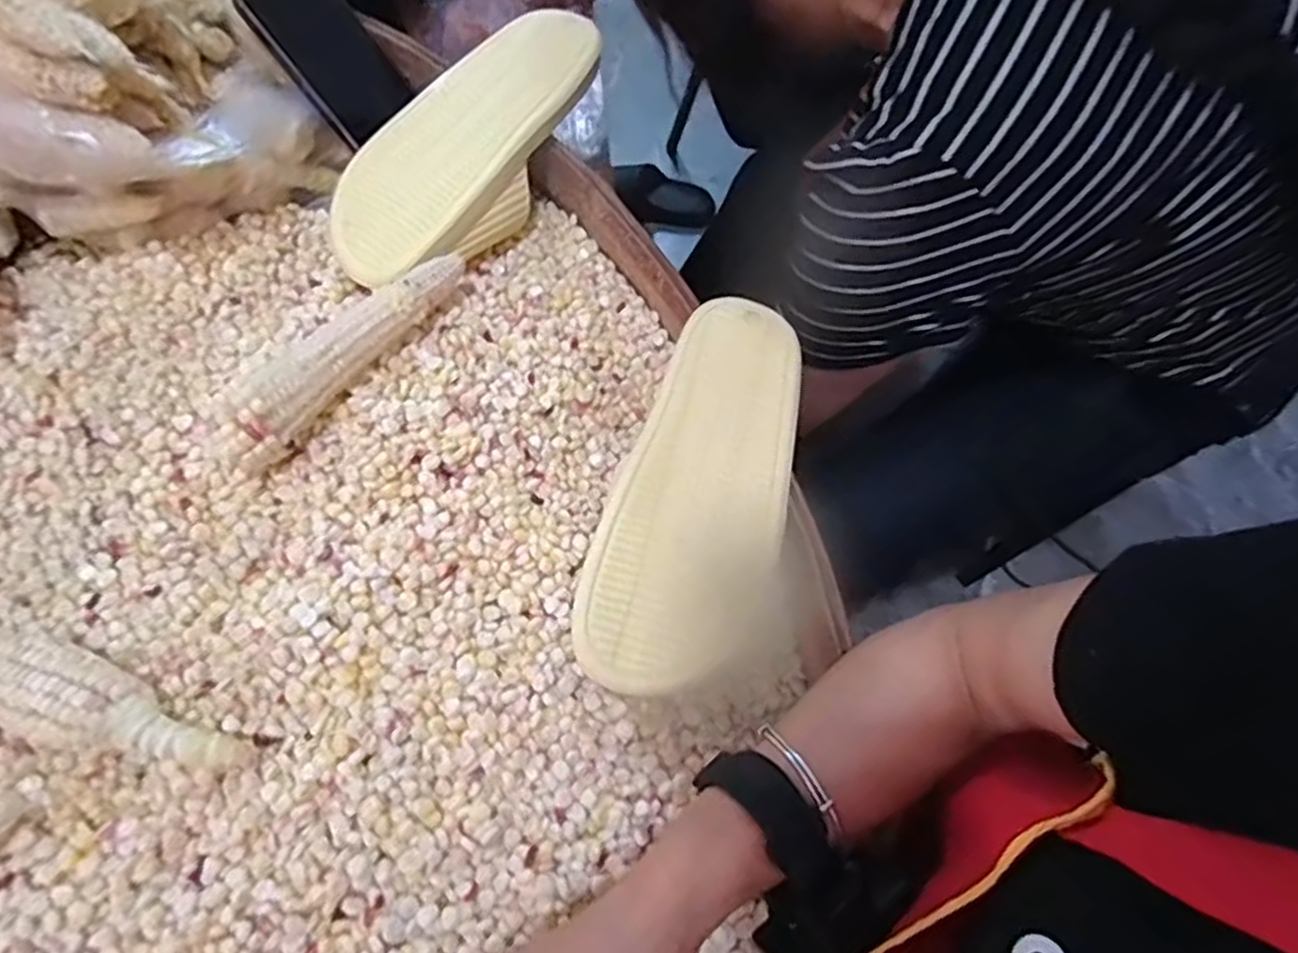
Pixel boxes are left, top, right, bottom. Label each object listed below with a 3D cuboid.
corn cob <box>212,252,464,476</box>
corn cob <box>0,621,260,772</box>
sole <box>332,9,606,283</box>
[{"bbox_3d":[-0.183,-0.077,0.427,0.033,0.042,0.174,34,67,12],"label":"corn cob"},{"bbox_3d":[-0.275,0.115,0.346,0.158,0.037,0.044,22,67,8],"label":"corn cob"},{"bbox_3d":[-0.130,-0.234,0.489,0.085,0.033,0.232,40,84,15],"label":"sole"}]

